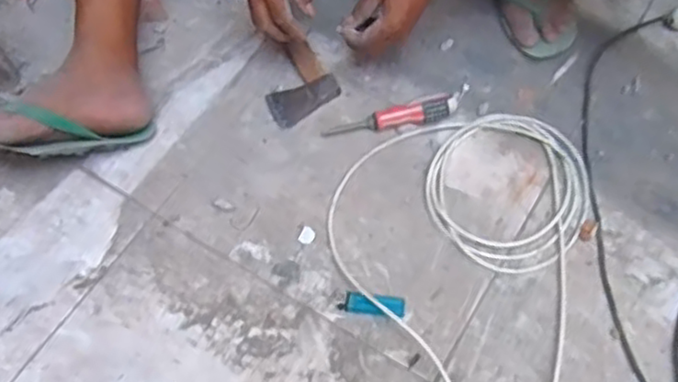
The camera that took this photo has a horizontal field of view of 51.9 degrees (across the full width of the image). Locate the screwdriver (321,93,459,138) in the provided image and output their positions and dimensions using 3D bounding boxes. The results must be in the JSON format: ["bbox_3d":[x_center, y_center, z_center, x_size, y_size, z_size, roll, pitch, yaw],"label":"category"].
[{"bbox_3d":[0.070,-0.096,0.917,0.179,0.022,0.034,-10,63,-4],"label":"screwdriver"}]

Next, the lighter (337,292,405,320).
[{"bbox_3d":[0.039,0.132,0.806,0.075,0.009,0.022,8,63,5],"label":"lighter"}]

